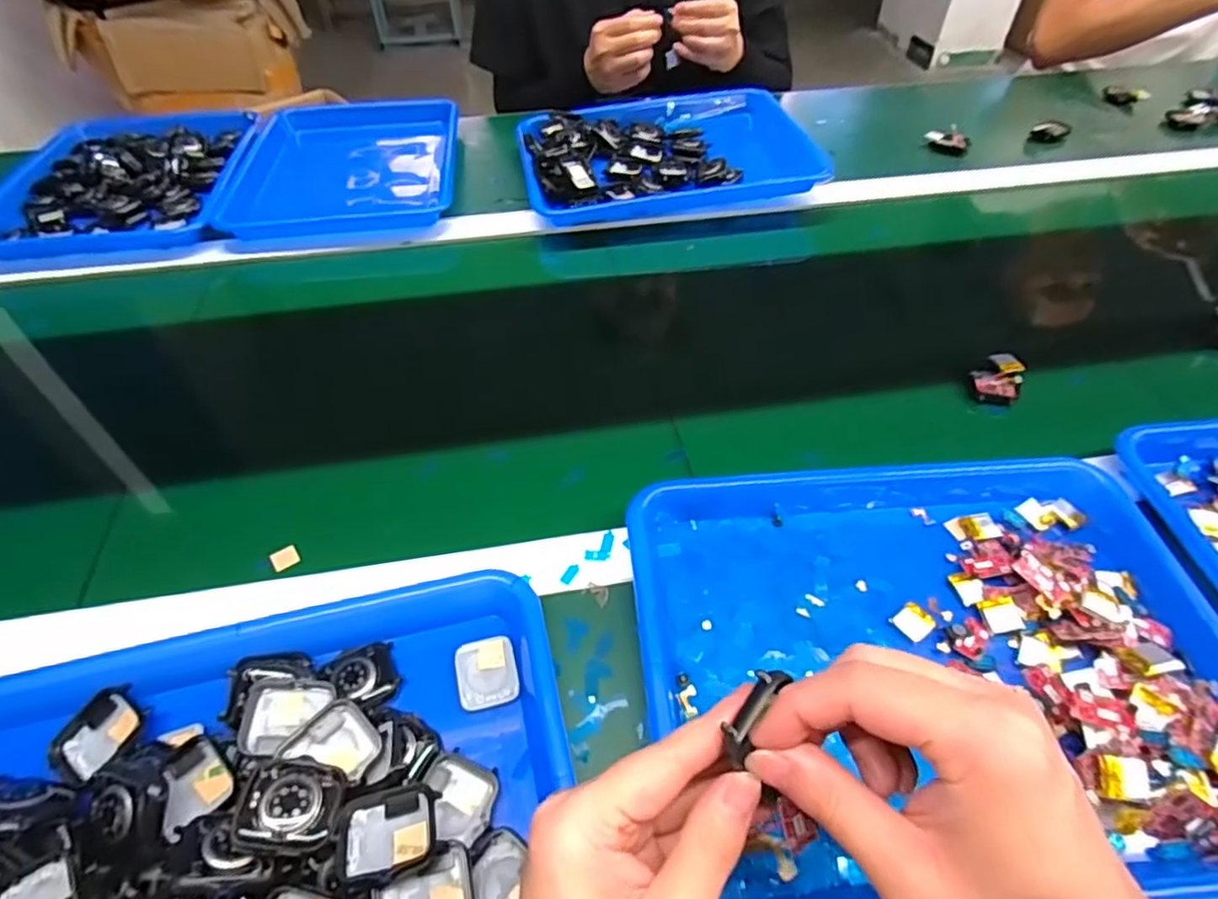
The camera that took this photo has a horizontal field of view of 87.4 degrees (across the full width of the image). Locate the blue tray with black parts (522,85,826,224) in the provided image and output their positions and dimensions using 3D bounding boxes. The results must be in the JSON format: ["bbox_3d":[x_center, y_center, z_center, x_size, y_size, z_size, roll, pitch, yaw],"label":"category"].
[{"bbox_3d":[0.066,-0.365,0.775,0.341,0.039,0.239,-7,50,-5],"label":"blue tray with black parts"}]

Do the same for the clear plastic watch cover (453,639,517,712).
[{"bbox_3d":[-0.070,0.127,0.365,0.032,0.004,0.038,-10,51,-8],"label":"clear plastic watch cover"}]

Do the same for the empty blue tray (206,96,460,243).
[{"bbox_3d":[-0.315,-0.354,0.792,0.252,0.043,0.302,-7,50,-5],"label":"empty blue tray"}]

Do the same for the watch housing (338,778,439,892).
[{"bbox_3d":[-0.101,0.176,0.292,0.042,0.013,0.038,-14,51,-11],"label":"watch housing"}]

